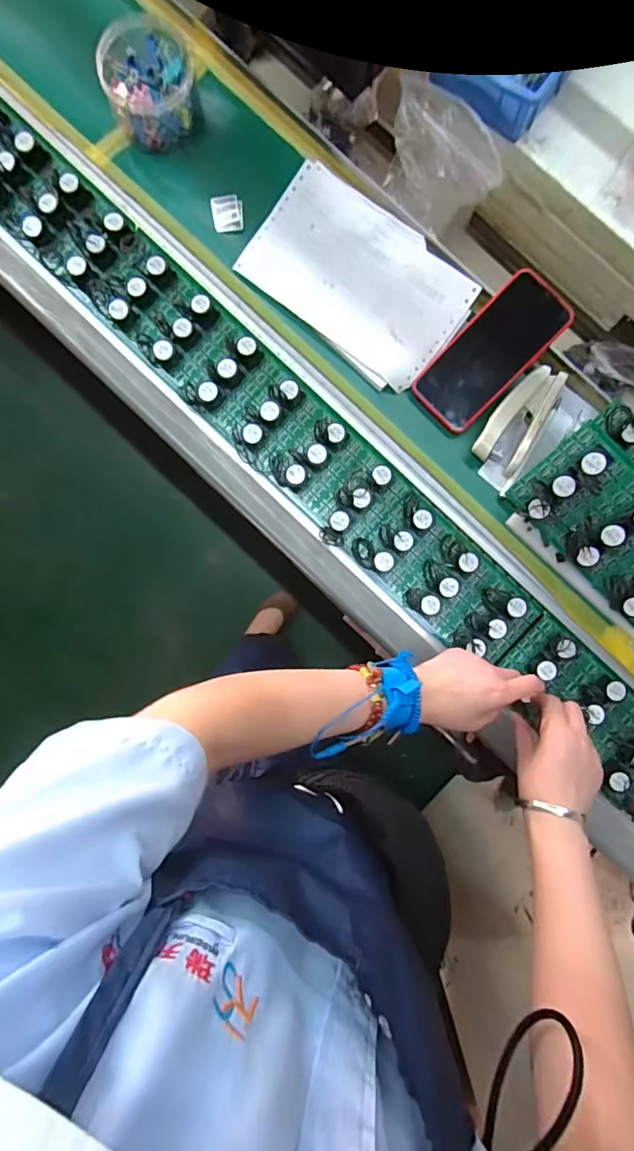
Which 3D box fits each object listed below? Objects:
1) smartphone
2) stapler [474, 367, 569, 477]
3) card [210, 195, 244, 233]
[{"bbox_3d":[0.183,-0.235,0.536,0.078,0.015,0.159,46,109,0],"label":"smartphone"},{"bbox_3d":[0.220,-0.171,0.542,0.050,0.023,0.112,32,91,2],"label":"stapler"},{"bbox_3d":[-0.100,-0.407,0.564,0.035,0.004,0.041,-10,90,2],"label":"card"}]

